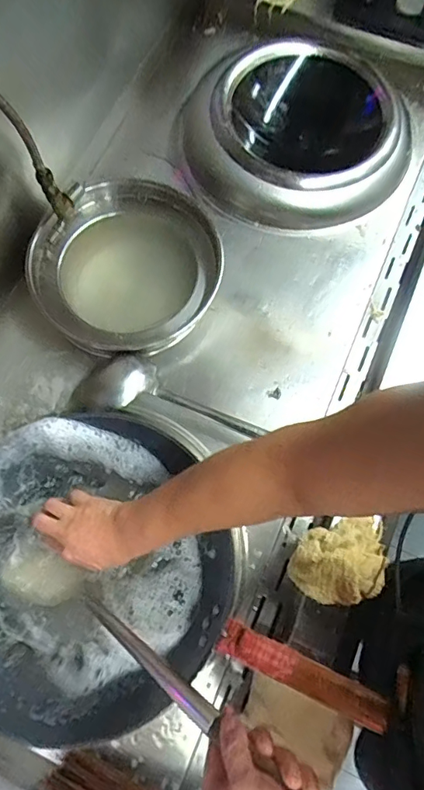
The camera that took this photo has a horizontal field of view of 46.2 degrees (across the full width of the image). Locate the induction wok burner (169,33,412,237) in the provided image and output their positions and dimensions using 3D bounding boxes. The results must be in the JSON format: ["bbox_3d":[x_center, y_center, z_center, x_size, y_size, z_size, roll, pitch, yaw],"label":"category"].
[{"bbox_3d":[0.163,-0.479,0.921,0.417,0.108,0.344,-25,72,-8],"label":"induction wok burner"}]

